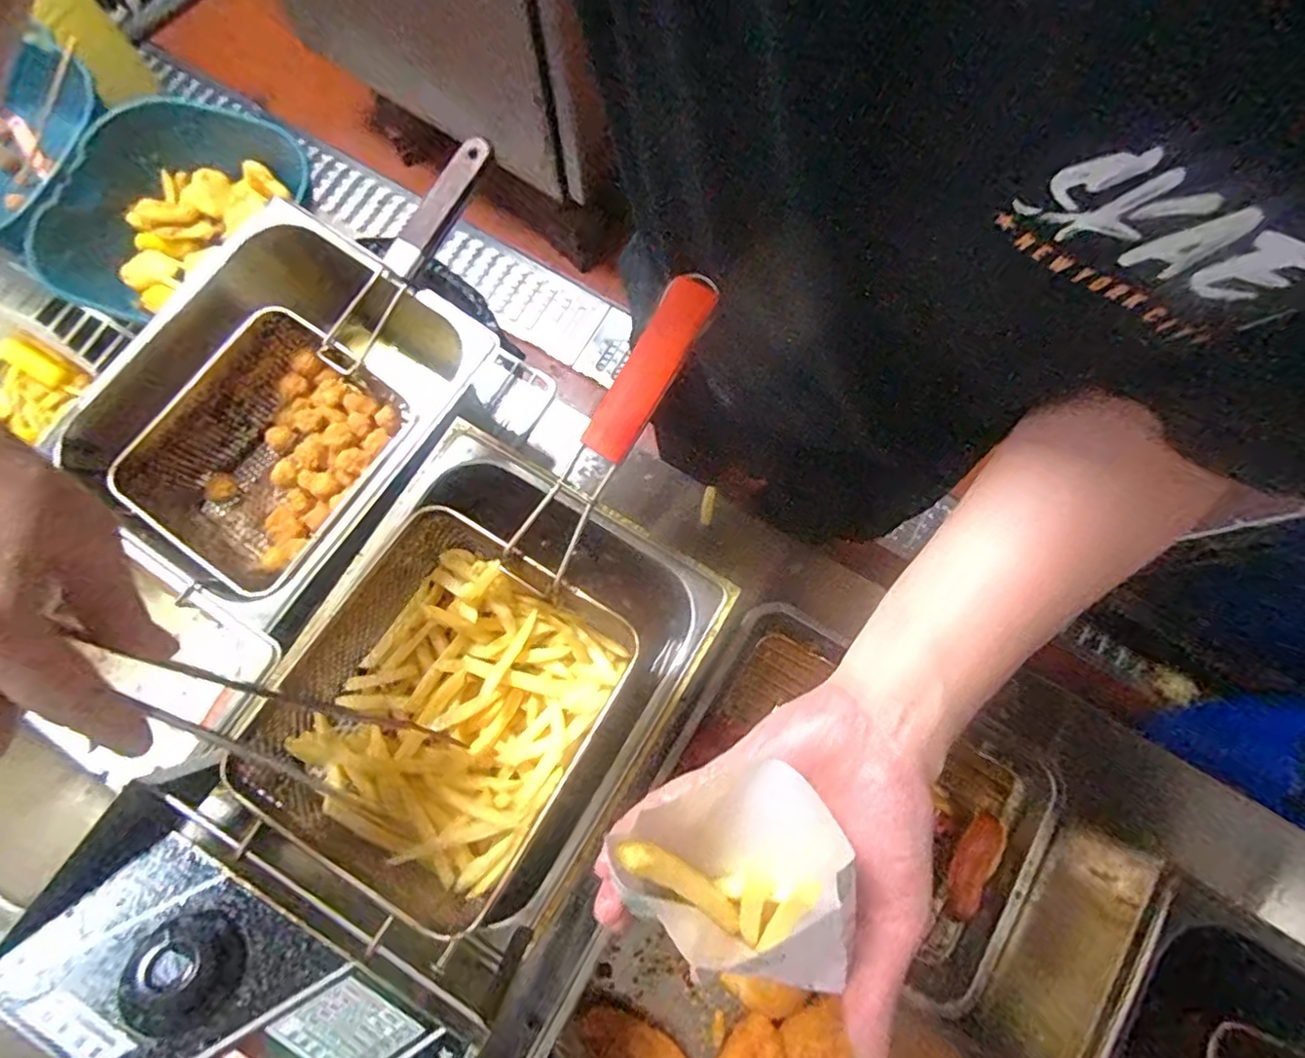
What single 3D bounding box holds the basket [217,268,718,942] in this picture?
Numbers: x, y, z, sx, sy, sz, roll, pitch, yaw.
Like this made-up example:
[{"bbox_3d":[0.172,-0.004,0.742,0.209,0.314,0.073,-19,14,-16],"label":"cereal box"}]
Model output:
[{"bbox_3d":[-0.090,0.028,0.470,0.193,0.133,0.439,31,93,5],"label":"basket"}]

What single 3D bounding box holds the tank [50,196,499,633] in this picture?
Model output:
[{"bbox_3d":[-0.340,-0.100,0.616,0.261,0.140,0.316,32,80,6],"label":"tank"}]

